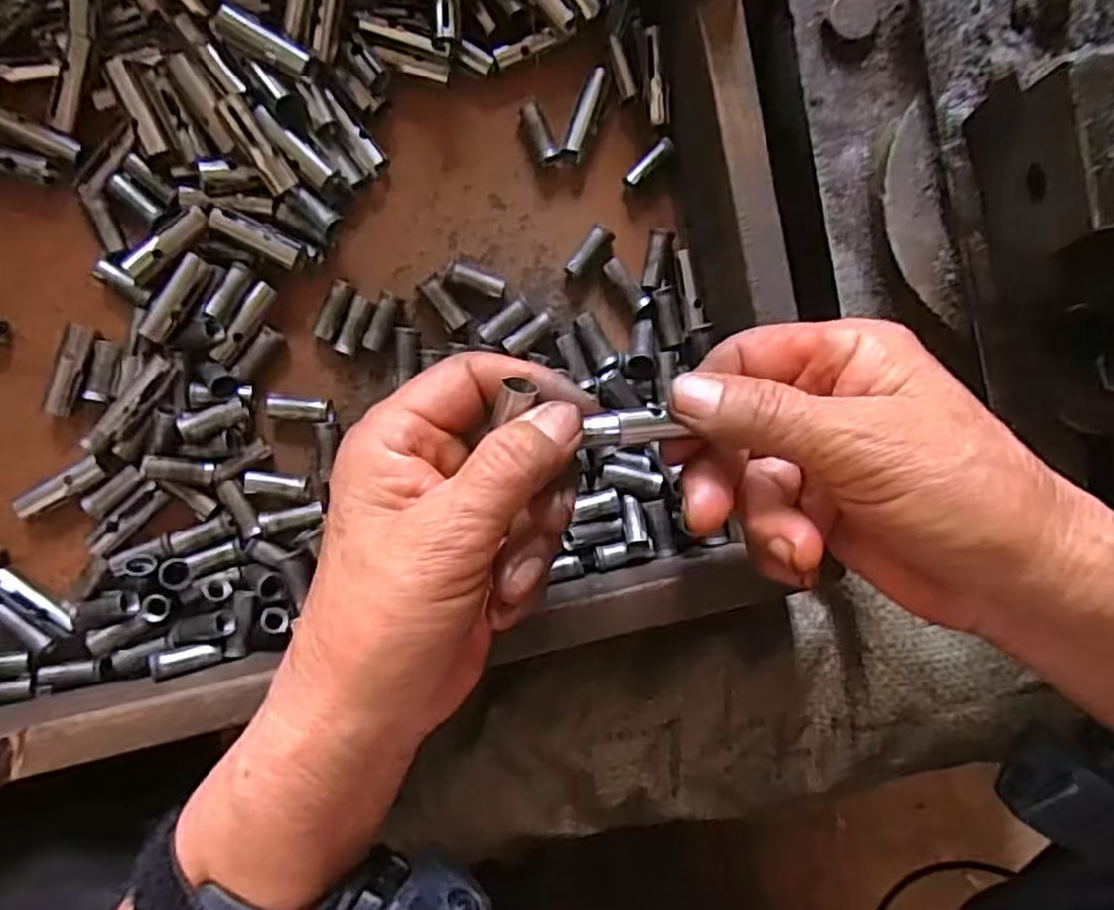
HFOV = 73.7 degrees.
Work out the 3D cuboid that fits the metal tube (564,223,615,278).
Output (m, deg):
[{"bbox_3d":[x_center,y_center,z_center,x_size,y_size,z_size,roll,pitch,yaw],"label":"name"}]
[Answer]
[{"bbox_3d":[0.013,-0.088,0.318,0.010,0.007,0.025,45,91,0],"label":"metal tube"}]

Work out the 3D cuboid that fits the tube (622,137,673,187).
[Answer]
[{"bbox_3d":[0.039,-0.126,0.318,0.007,0.007,0.026,44,91,0],"label":"tube"}]

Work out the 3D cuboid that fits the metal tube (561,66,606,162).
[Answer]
[{"bbox_3d":[0.012,-0.145,0.316,0.008,0.007,0.038,19,91,1],"label":"metal tube"}]

